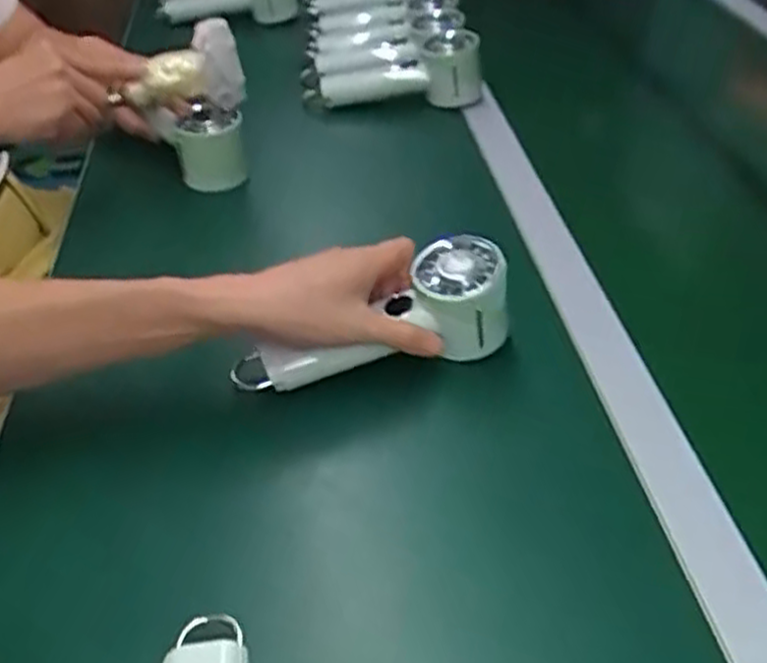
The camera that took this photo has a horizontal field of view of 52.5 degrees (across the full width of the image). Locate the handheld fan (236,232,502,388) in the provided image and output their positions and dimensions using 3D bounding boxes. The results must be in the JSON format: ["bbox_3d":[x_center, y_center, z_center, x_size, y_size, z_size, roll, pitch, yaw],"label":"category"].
[{"bbox_3d":[-0.005,0.004,0.545,0.199,0.070,0.063,-22,44,-6],"label":"handheld fan"}]

